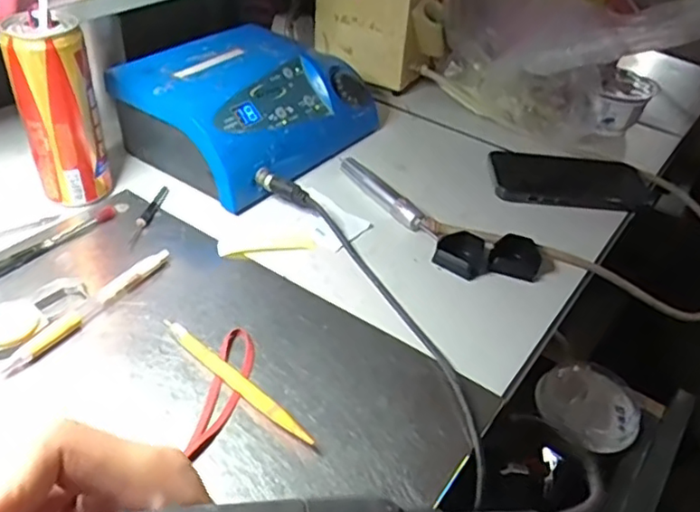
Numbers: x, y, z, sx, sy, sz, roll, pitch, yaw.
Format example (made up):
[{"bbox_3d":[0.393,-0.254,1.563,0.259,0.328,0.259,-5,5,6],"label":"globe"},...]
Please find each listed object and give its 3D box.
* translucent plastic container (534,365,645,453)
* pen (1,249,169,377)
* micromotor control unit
[{"bbox_3d":[0.212,0.131,0.545,0.093,0.019,0.084,-25,47,-33],"label":"translucent plastic container"},{"bbox_3d":[-0.176,0.034,0.425,0.011,0.011,0.136,22,41,20],"label":"pen"},{"bbox_3d":[-0.098,-0.150,0.616,0.172,0.086,0.233,24,42,23],"label":"micromotor control unit"}]

